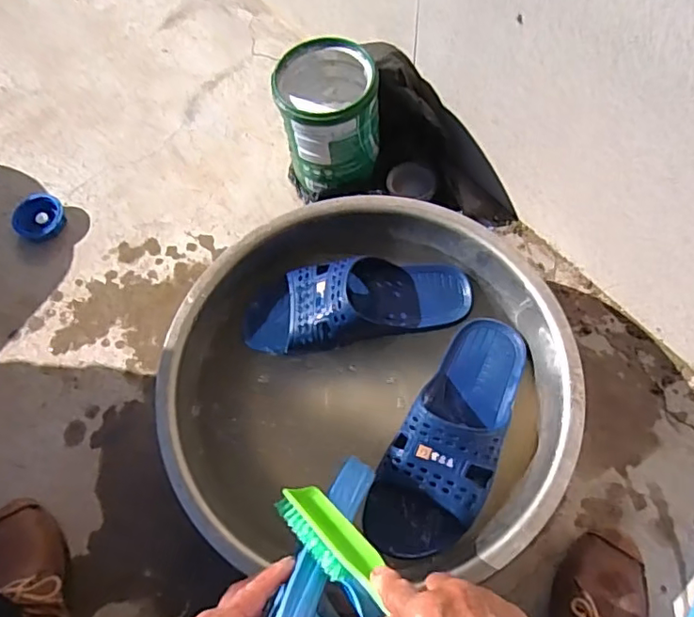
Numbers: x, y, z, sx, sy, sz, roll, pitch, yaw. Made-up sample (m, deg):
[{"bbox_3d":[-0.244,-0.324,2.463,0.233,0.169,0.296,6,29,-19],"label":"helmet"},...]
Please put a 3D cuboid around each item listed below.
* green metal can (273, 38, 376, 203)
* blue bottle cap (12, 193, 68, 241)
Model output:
[{"bbox_3d":[-0.022,-0.244,0.743,0.122,0.174,0.134,-1,66,3],"label":"green metal can"},{"bbox_3d":[-0.446,-0.131,0.810,0.069,0.031,0.070,-1,66,3],"label":"blue bottle cap"}]

